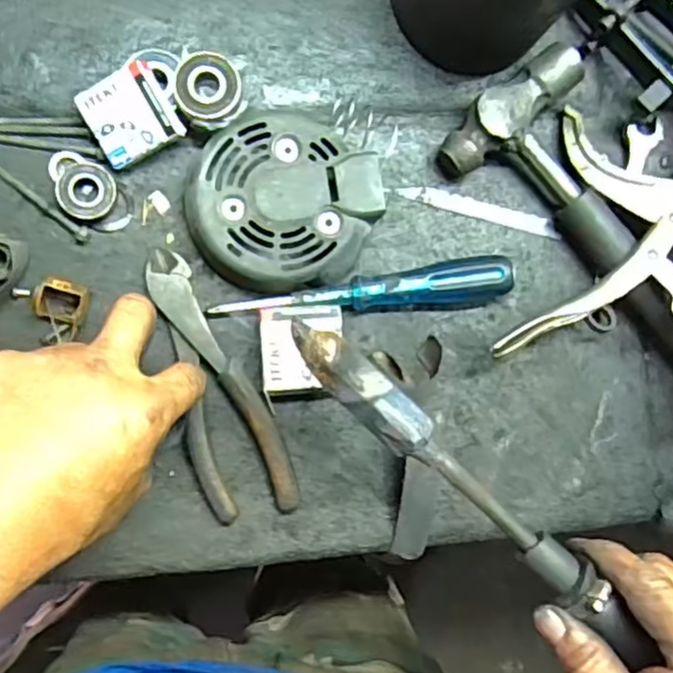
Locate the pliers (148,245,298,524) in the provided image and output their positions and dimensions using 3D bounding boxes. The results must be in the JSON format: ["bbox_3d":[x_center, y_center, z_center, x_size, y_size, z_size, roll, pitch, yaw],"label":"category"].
[{"bbox_3d":[-0.078,0.030,0.411,0.055,0.015,0.174,-22,91,-9],"label":"pliers"}]

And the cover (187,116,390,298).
[{"bbox_3d":[-0.032,-0.084,0.416,0.115,0.031,0.104,-10,89,-9],"label":"cover"}]

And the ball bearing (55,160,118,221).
[{"bbox_3d":[-0.152,-0.089,0.405,0.034,0.013,0.035,0,87,-9],"label":"ball bearing"}]

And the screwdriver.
[{"bbox_3d":[0.020,-0.025,0.422,0.187,0.028,0.027,-10,89,-9],"label":"screwdriver"}]

